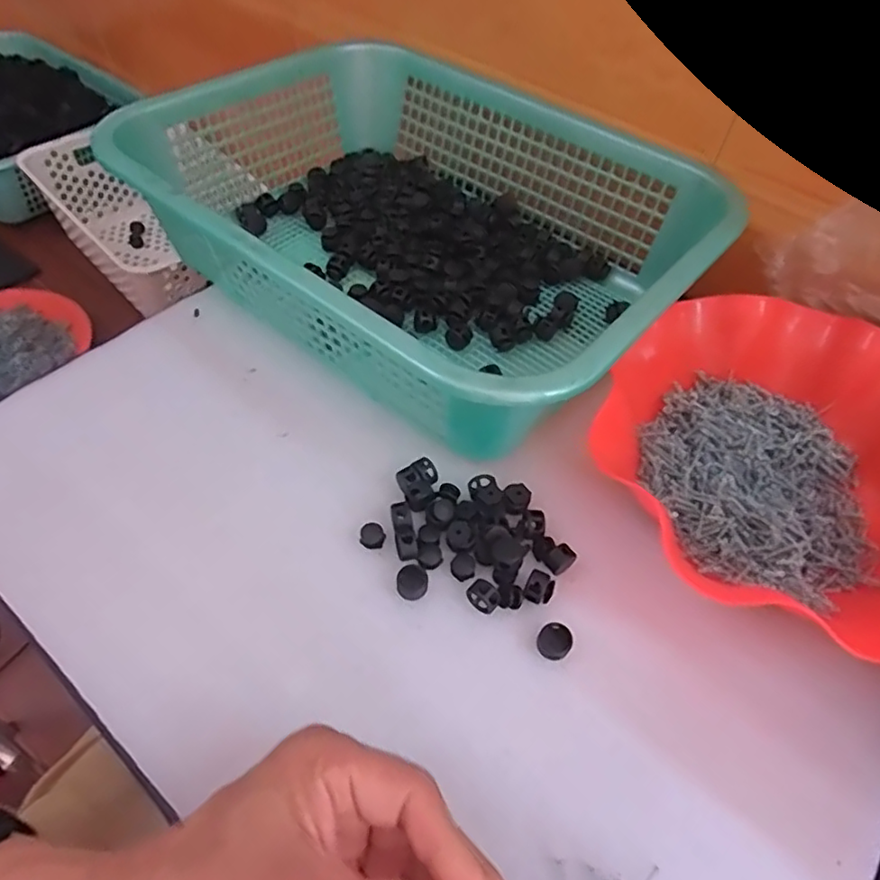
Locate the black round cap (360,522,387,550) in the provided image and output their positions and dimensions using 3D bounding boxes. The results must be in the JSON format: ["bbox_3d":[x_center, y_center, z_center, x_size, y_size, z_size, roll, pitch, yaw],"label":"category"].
[{"bbox_3d":[-0.038,0.055,0.347,0.014,0.006,0.014,2,53,-2],"label":"black round cap"}]

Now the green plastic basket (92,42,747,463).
[{"bbox_3d":[-0.012,-0.165,0.443,0.383,0.095,0.286,35,59,20],"label":"green plastic basket"}]

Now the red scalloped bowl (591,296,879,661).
[{"bbox_3d":[0.207,0.006,0.355,0.209,0.058,0.190,2,53,-2],"label":"red scalloped bowl"}]

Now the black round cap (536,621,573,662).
[{"bbox_3d":[0.059,0.104,0.314,0.017,0.009,0.017,2,53,-2],"label":"black round cap"}]

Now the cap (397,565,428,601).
[{"bbox_3d":[-0.015,0.077,0.330,0.017,0.005,0.019,-6,54,-8],"label":"cap"}]

